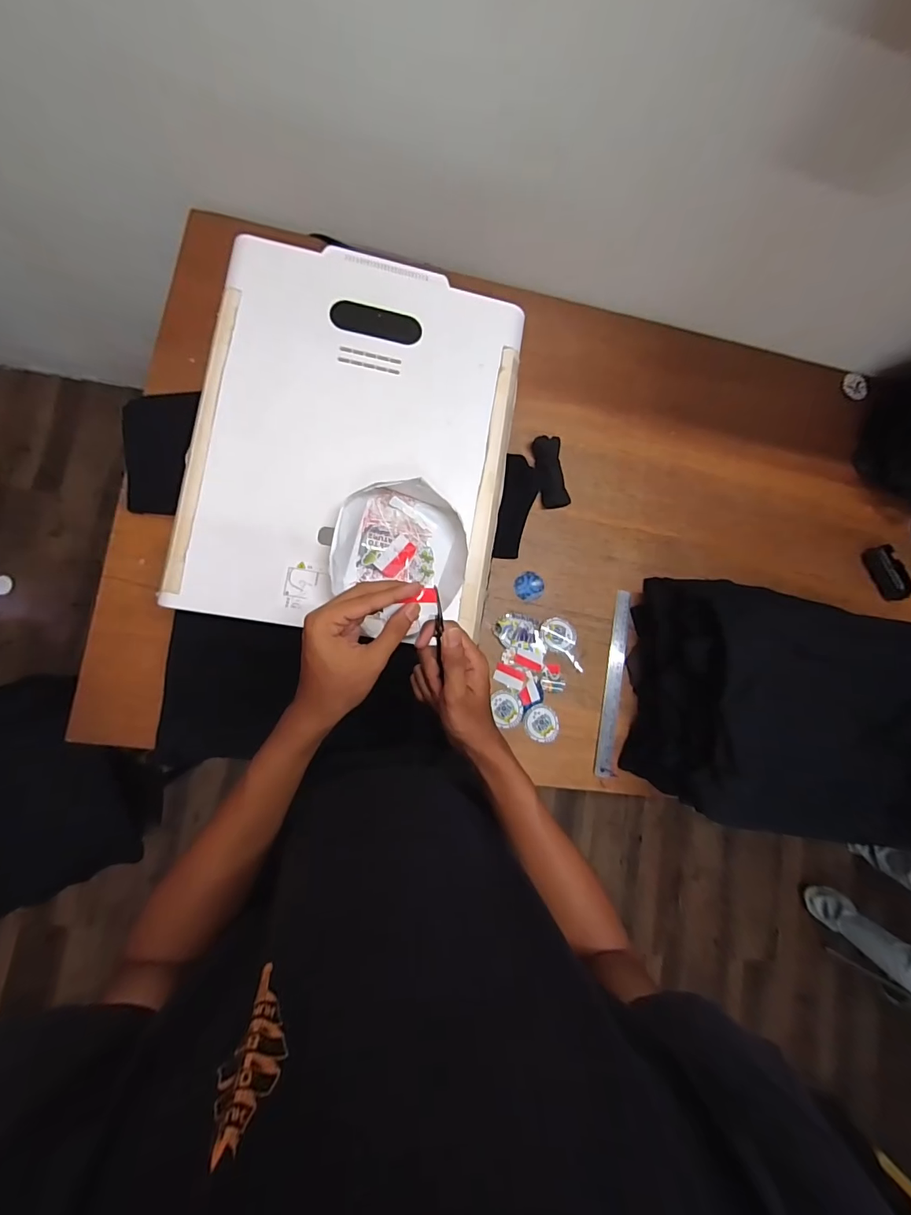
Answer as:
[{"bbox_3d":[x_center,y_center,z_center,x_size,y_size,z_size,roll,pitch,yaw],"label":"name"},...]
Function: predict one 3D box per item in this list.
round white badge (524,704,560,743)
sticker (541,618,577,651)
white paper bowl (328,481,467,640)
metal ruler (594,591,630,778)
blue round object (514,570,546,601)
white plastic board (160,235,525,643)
[{"bbox_3d":[0.149,0.198,0.760,0.057,0.013,0.062,1,84,-10],"label":"round white badge"},{"bbox_3d":[0.181,0.047,0.779,0.063,0.007,0.054,18,82,-8],"label":"sticker"},{"bbox_3d":[-0.070,-0.071,0.562,0.166,0.044,0.166,0,85,-10],"label":"white paper bowl"},{"bbox_3d":[0.283,0.133,0.788,0.034,0.008,0.323,11,83,-9],"label":"metal ruler"},{"bbox_3d":[0.131,-0.038,0.787,0.056,0.008,0.053,1,84,-10],"label":"blue round object"},{"bbox_3d":[-0.128,-0.222,0.593,0.399,0.023,0.495,9,86,-9],"label":"white plastic board"}]

